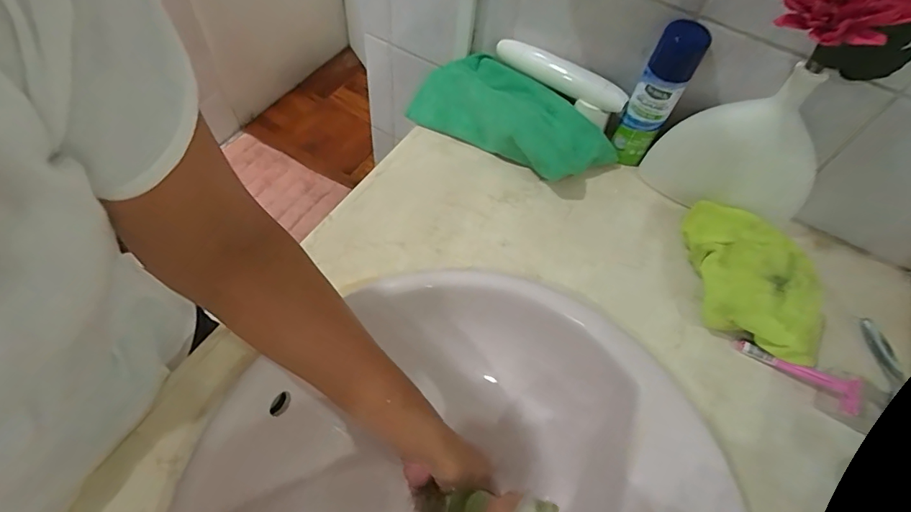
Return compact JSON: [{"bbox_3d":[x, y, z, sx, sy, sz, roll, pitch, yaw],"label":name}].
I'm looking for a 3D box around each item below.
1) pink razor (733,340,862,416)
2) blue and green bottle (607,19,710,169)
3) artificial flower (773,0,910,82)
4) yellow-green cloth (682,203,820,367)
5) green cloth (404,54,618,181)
[{"bbox_3d":[0.341,0.118,0.471,0.116,0.016,0.035,22,58,9],"label":"pink razor"},{"bbox_3d":[0.232,-0.186,0.556,0.050,0.168,0.051,26,59,11],"label":"blue and green bottle"},{"bbox_3d":[0.320,-0.197,0.393,0.095,0.095,0.118,-35,66,-26],"label":"artificial flower"},{"bbox_3d":[0.318,0.021,0.508,0.114,0.048,0.183,3,57,-3],"label":"yellow-green cloth"},{"bbox_3d":[0.077,-0.175,0.609,0.253,0.052,0.118,30,60,14],"label":"green cloth"}]

